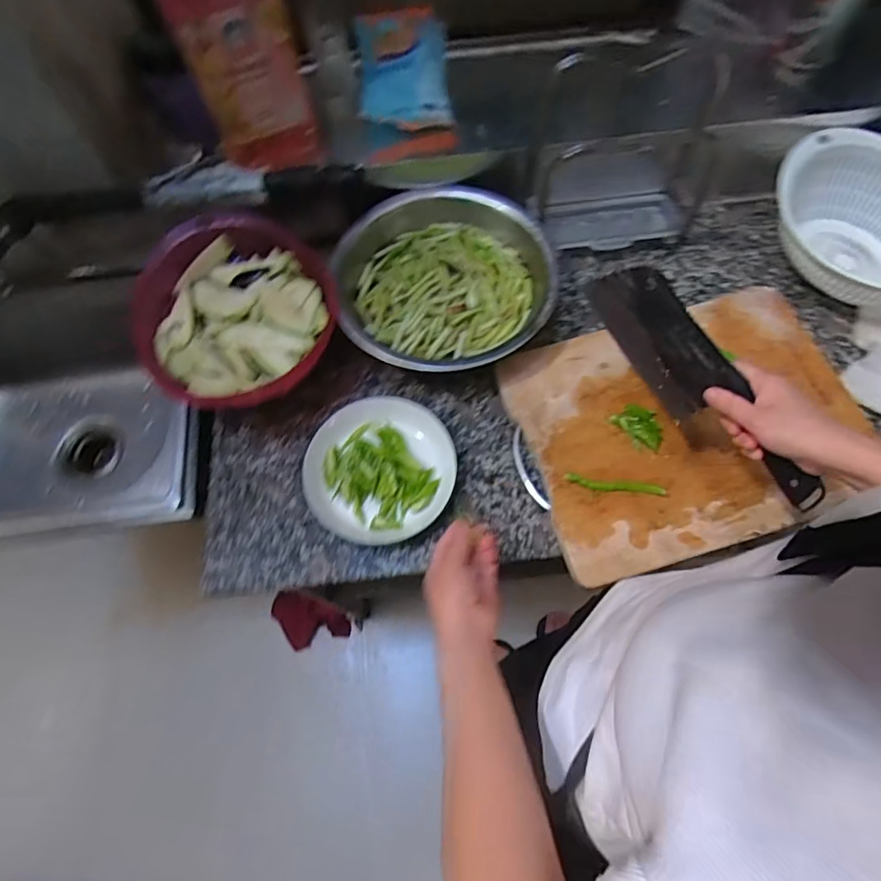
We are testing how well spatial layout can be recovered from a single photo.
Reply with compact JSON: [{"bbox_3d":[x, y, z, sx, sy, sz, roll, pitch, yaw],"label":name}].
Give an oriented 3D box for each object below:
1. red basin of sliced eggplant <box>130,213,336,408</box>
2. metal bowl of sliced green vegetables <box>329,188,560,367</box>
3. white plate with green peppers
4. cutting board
[{"bbox_3d":[-0.251,-0.145,0.634,0.237,0.086,0.256,0,66,1],"label":"red basin of sliced eggplant"},{"bbox_3d":[0.006,-0.197,0.667,0.278,0.070,0.269,0,66,1],"label":"metal bowl of sliced green vegetables"},{"bbox_3d":[-0.070,0.034,0.597,0.169,0.041,0.163,0,66,1],"label":"white plate with green peppers"},{"bbox_3d":[0.299,-0.026,0.615,0.400,0.021,0.297,-15,67,-6],"label":"cutting board"}]

